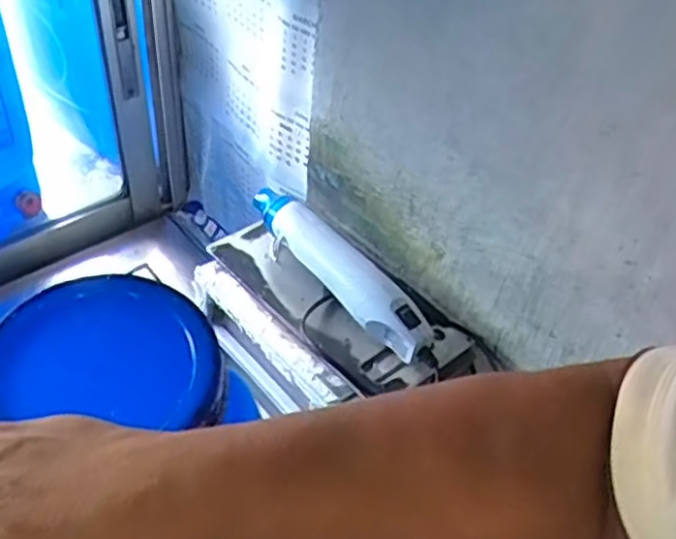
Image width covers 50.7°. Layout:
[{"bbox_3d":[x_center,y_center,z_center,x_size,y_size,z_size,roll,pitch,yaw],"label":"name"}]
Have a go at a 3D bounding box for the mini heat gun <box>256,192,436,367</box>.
[{"bbox_3d":[-0.004,-0.001,0.654,0.037,0.053,0.226,-30,55,-30],"label":"mini heat gun"}]

